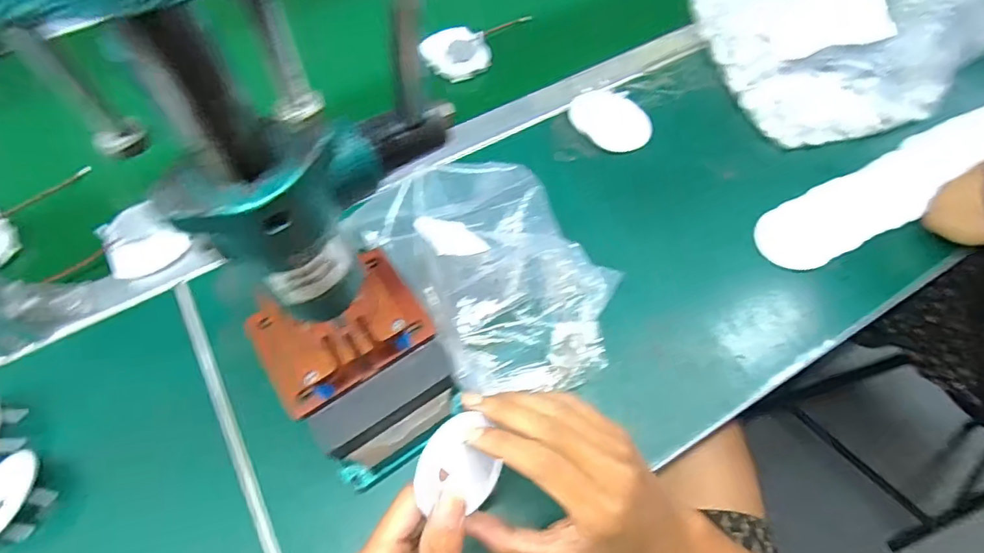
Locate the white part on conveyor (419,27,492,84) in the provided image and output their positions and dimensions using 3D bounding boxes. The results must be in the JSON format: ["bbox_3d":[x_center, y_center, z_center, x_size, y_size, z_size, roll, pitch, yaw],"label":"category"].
[{"bbox_3d":[-0.042,-0.262,0.593,0.071,0.025,0.071,-23,62,-12],"label":"white part on conveyor"}]

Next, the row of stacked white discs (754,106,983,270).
[{"bbox_3d":[0.508,-0.142,0.529,0.562,0.026,0.079,-23,63,-12],"label":"row of stacked white discs"}]

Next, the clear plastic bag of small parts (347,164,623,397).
[{"bbox_3d":[0.009,-0.006,0.427,0.172,0.076,0.215,-33,65,-17],"label":"clear plastic bag of small parts"}]

